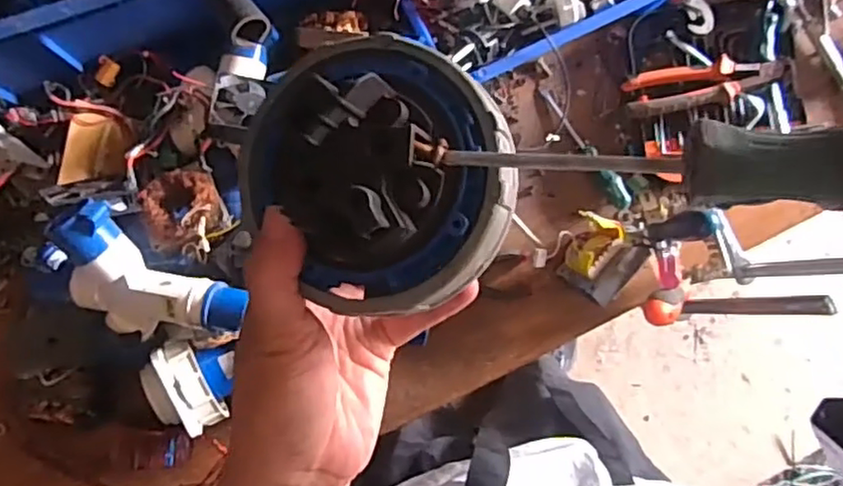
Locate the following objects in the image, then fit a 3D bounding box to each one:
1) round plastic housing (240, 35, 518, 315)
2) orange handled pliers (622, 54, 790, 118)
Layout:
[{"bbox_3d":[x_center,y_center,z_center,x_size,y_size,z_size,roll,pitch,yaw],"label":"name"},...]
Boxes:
[{"bbox_3d":[-0.016,-0.029,0.242,0.092,0.043,0.105,-36,85,-5],"label":"round plastic housing"},{"bbox_3d":[0.346,-0.194,0.788,0.193,0.031,0.059,-14,84,-3],"label":"orange handled pliers"}]

